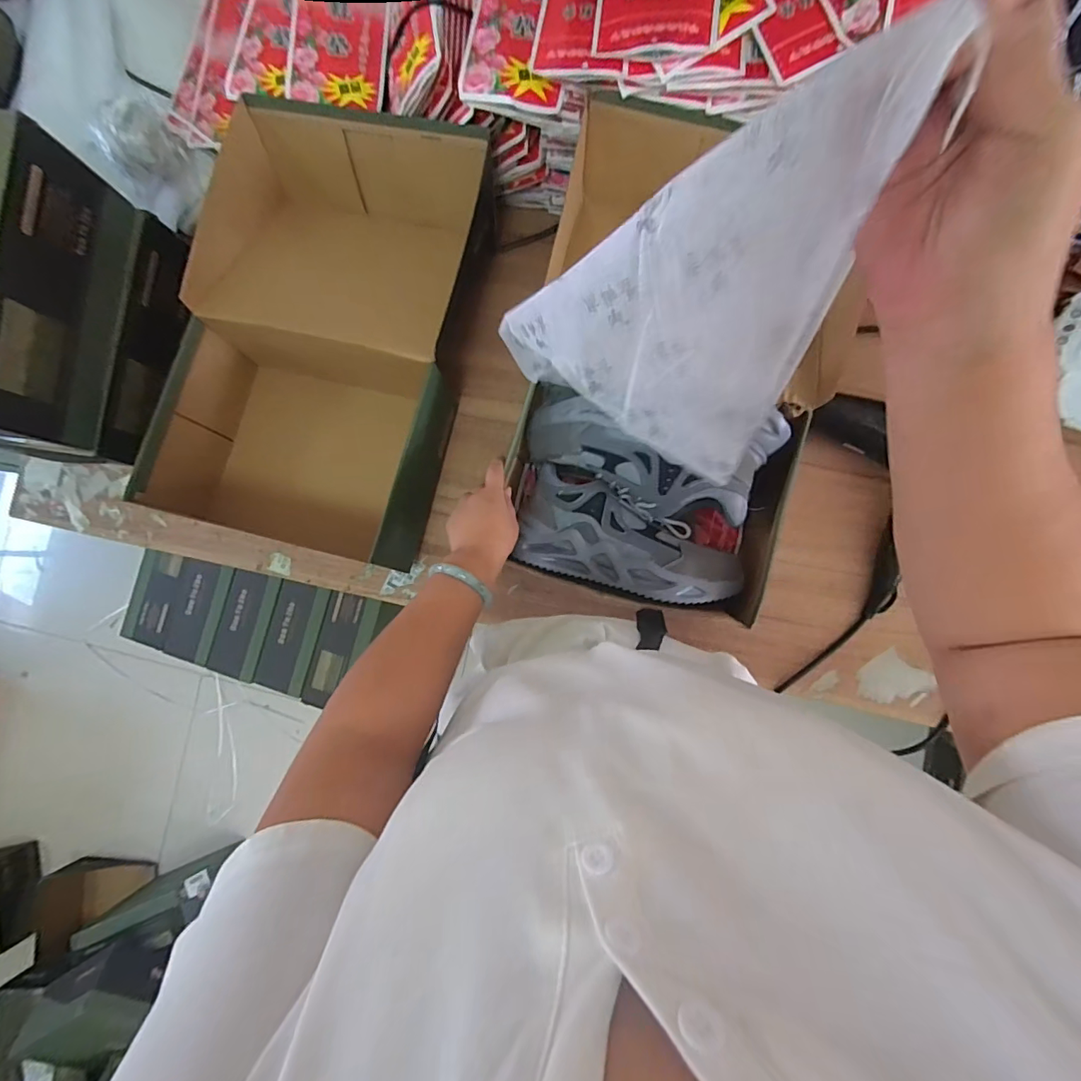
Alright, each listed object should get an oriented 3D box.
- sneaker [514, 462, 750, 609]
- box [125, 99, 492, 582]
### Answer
[{"bbox_3d":[0.102,-0.008,0.587,0.273,0.098,0.134,16,89,8],"label":"sneaker"},{"bbox_3d":[-0.279,-0.261,0.667,0.351,0.158,0.539,14,89,7],"label":"box"}]

